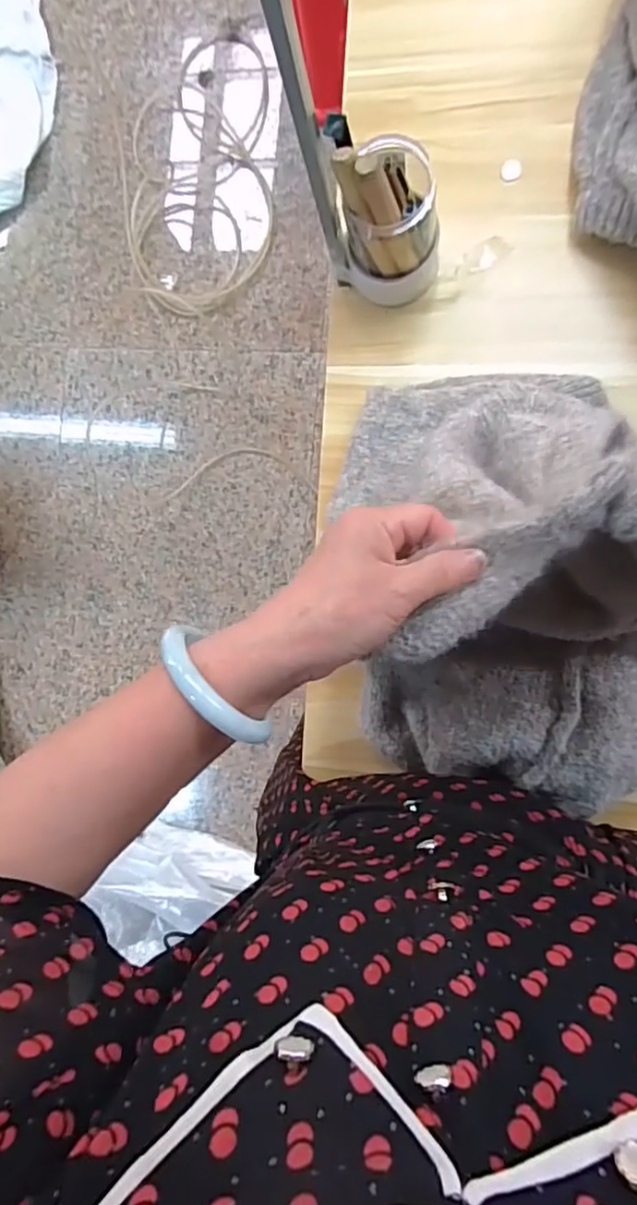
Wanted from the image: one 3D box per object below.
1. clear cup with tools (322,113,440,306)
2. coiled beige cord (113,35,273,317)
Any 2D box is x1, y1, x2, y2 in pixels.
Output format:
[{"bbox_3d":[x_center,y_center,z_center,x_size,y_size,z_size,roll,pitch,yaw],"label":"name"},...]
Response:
[{"bbox_3d":[0.058,-0.324,0.498,0.082,0.169,0.086,0,91,11],"label":"clear cup with tools"},{"bbox_3d":[-0.267,-0.931,1.348,0.366,0.039,0.556,-5,90,11],"label":"coiled beige cord"}]

